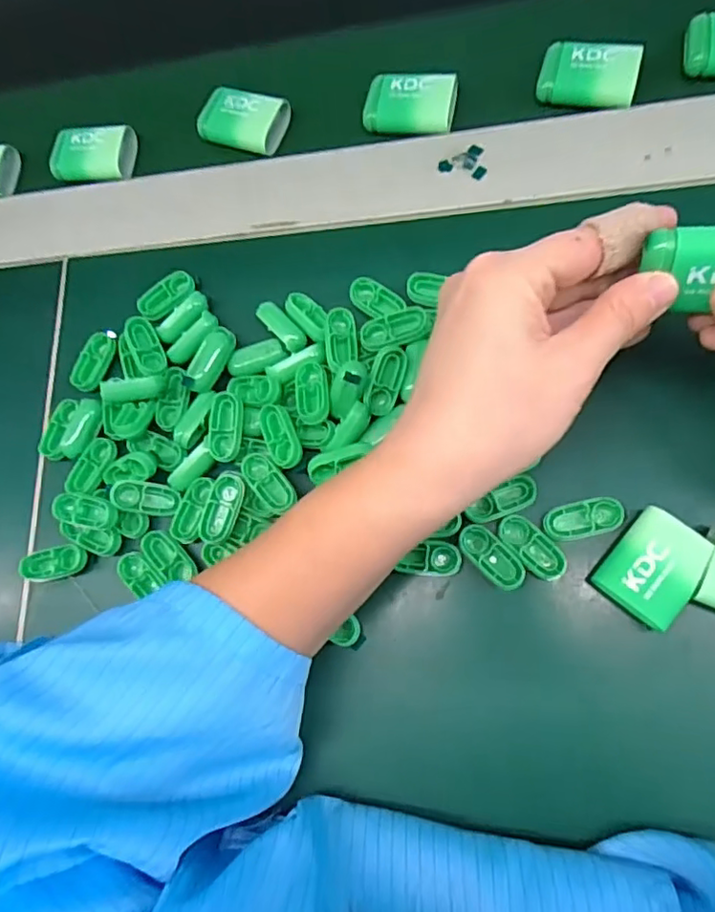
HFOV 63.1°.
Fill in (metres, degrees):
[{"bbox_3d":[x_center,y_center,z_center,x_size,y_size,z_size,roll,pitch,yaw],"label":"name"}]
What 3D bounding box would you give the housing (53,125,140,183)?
[{"bbox_3d":[-0.169,-0.192,0.369,0.052,0.014,0.035,0,75,0],"label":"housing"}]

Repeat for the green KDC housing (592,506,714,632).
[{"bbox_3d":[0.126,0.048,0.249,0.034,0.018,0.043,37,78,10],"label":"green KDC housing"}]

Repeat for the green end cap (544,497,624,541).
[{"bbox_3d":[0.101,0.028,0.261,0.033,0.007,0.016,-12,75,-3],"label":"green end cap"}]

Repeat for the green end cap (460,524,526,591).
[{"bbox_3d":[0.061,0.045,0.264,0.016,0.005,0.034,-41,78,-10],"label":"green end cap"}]

